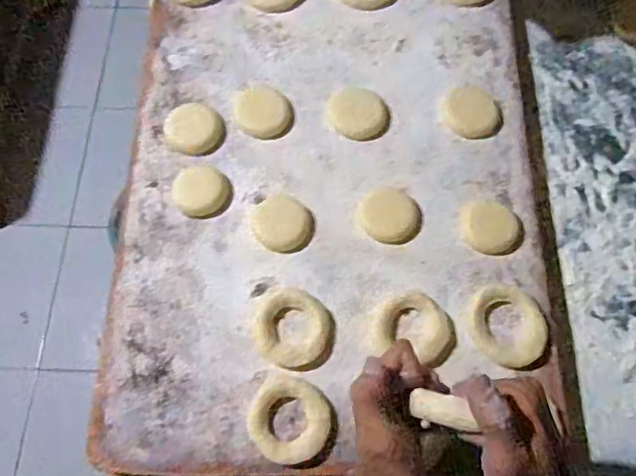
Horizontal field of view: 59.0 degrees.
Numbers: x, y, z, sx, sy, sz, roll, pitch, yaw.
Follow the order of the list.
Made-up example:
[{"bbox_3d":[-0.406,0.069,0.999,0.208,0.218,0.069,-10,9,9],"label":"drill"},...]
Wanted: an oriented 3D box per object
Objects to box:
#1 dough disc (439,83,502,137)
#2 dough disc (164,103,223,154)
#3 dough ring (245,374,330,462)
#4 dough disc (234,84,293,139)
[{"bbox_3d":[0.162,-0.135,0.598,0.057,0.005,0.064,-4,68,-2],"label":"dough disc"},{"bbox_3d":[-0.130,-0.114,0.585,0.057,0.010,0.053,0,68,0],"label":"dough disc"},{"bbox_3d":[-0.025,0.155,0.481,0.065,0.011,0.072,-38,73,-14],"label":"dough ring"},{"bbox_3d":[-0.058,-0.134,0.593,0.057,0.013,0.053,0,68,0],"label":"dough disc"}]

